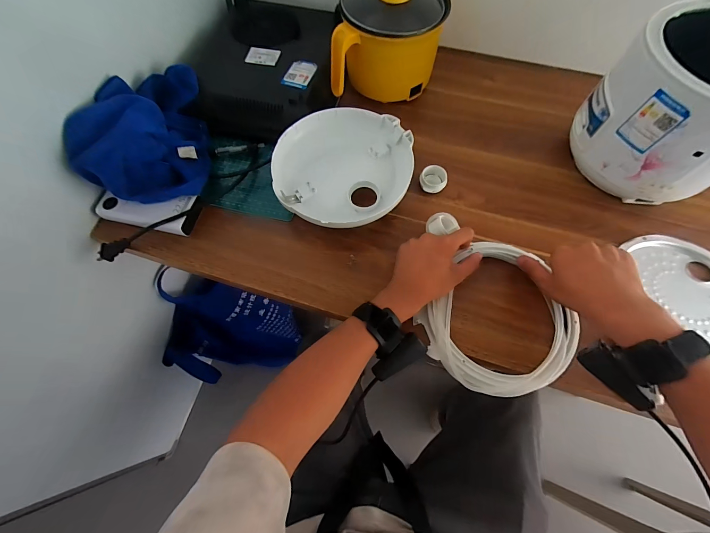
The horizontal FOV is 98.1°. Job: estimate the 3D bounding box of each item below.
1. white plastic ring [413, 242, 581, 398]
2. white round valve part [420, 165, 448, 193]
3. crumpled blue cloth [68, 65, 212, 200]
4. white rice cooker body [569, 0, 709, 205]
[{"bbox_3d":[0.193,0.069,0.397,0.175,0.026,0.191,0,67,1],"label":"white plastic ring"},{"bbox_3d":[0.126,-0.139,0.494,0.041,0.023,0.042,0,67,1],"label":"white round valve part"},{"bbox_3d":[-0.312,-0.212,0.481,0.137,0.118,0.231,-4,67,-1],"label":"crumpled blue cloth"},{"bbox_3d":[0.455,-0.215,0.436,0.216,0.184,0.204,-35,71,-13],"label":"white rice cooker body"}]

